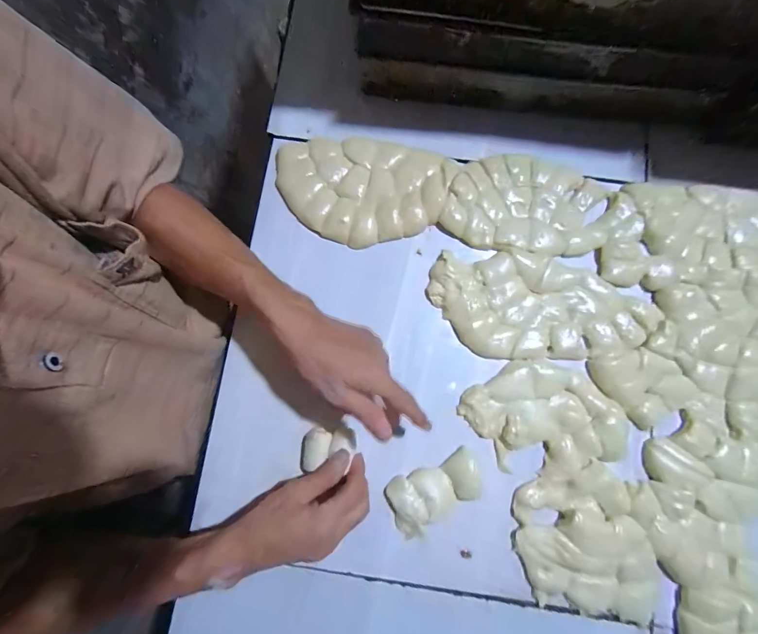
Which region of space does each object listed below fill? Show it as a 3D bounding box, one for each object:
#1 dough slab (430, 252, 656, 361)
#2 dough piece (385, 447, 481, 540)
[{"bbox_3d":[0.193,-0.014,0.413,0.264,0.009,0.126,1,80,0],"label":"dough slab"},{"bbox_3d":[0.064,0.193,0.379,0.105,0.018,0.062,-22,81,-4],"label":"dough piece"}]

